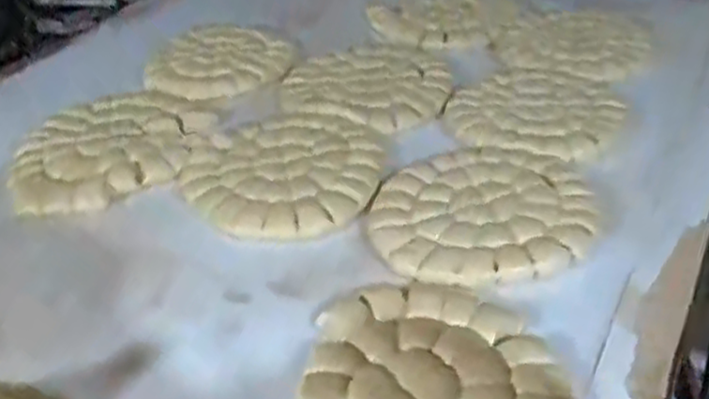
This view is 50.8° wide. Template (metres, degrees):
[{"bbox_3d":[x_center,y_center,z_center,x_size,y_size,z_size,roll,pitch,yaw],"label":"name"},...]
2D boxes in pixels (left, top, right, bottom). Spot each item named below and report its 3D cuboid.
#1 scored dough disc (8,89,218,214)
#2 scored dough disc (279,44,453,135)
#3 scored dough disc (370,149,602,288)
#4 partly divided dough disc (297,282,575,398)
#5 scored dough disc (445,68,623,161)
[{"bbox_3d":[-0.354,-0.087,1.087,0.256,0.045,0.330,7,36,13],"label":"scored dough disc"},{"bbox_3d":[0.020,-0.186,1.189,0.265,0.023,0.276,-1,35,1],"label":"scored dough disc"},{"bbox_3d":[0.159,0.007,0.911,0.270,0.021,0.251,-1,35,1],"label":"scored dough disc"},{"bbox_3d":[0.067,0.161,0.697,0.227,0.024,0.244,-1,35,1],"label":"partly divided dough disc"},{"bbox_3d":[0.266,-0.134,1.106,0.225,0.024,0.262,27,44,35],"label":"scored dough disc"}]

